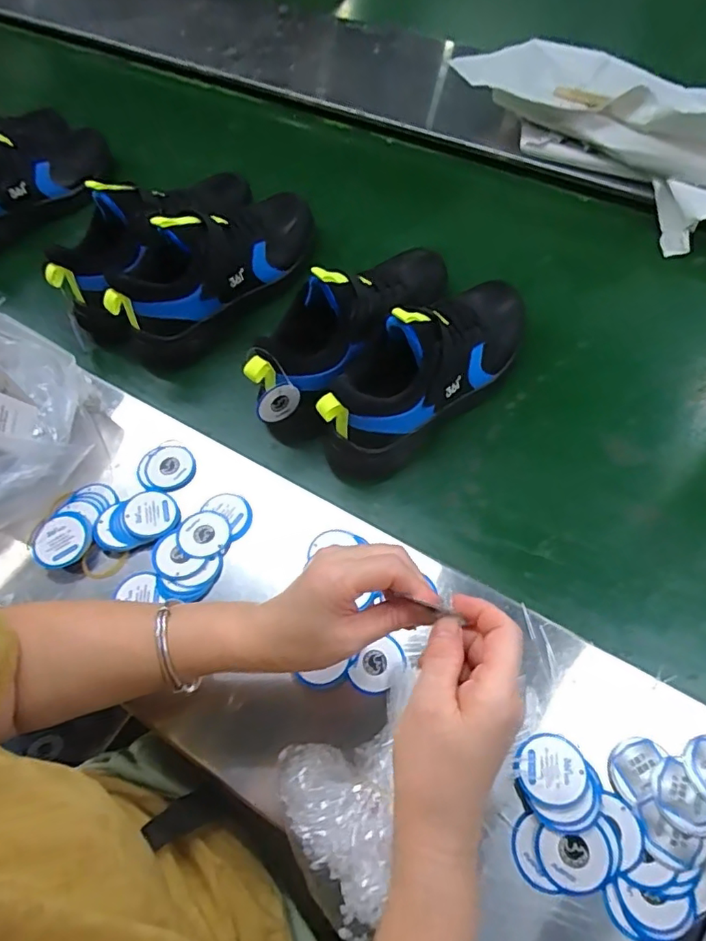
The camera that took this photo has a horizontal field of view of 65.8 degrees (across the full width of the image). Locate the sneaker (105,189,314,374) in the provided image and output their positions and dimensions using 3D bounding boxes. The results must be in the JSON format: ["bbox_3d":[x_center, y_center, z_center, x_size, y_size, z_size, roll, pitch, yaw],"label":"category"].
[{"bbox_3d":[-0.152,-0.247,0.622,0.089,0.115,0.280,37,72,16],"label":"sneaker"}]

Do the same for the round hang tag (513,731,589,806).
[{"bbox_3d":[0.144,0.215,0.395,0.048,0.006,0.046,-8,44,7],"label":"round hang tag"}]

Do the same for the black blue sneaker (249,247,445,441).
[{"bbox_3d":[0.007,-0.160,0.575,0.080,0.142,0.280,29,70,14],"label":"black blue sneaker"}]

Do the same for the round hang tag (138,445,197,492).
[{"bbox_3d":[-0.184,-0.003,0.537,0.053,0.011,0.050,-38,70,-14],"label":"round hang tag"}]

